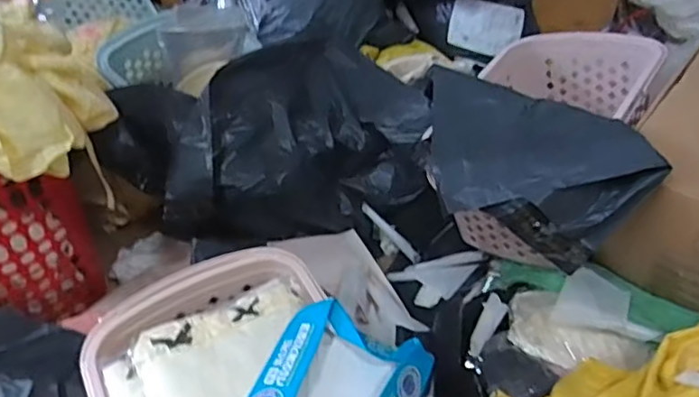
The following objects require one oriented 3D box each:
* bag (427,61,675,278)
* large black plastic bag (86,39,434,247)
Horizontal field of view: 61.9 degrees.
[{"bbox_3d":[0.239,-0.083,0.908,0.227,0.144,0.396,-17,46,-16],"label":"bag"},{"bbox_3d":[-0.142,-0.090,1.049,0.537,0.225,0.316,-18,46,-17],"label":"large black plastic bag"}]

